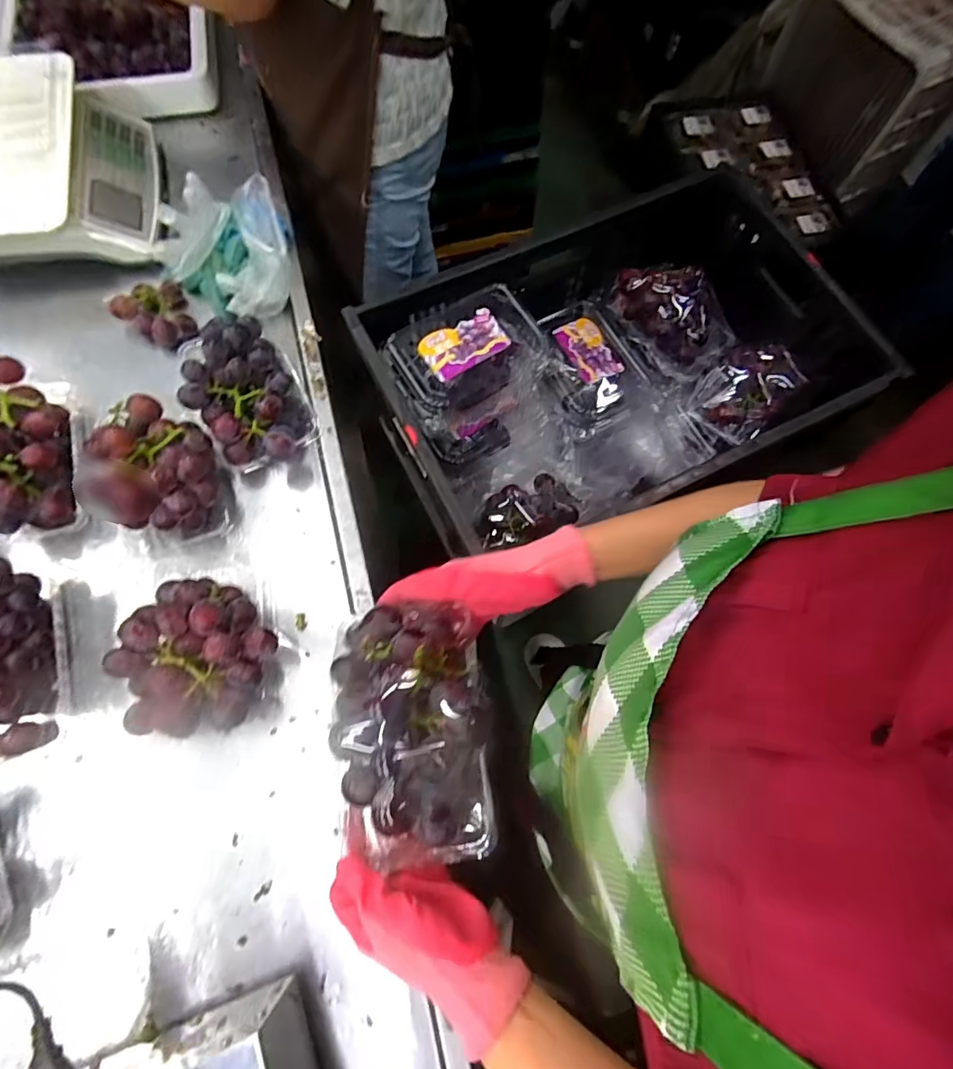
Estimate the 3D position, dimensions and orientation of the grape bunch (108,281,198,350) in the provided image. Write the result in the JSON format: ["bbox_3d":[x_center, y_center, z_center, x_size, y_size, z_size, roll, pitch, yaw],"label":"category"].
[{"bbox_3d":[-0.396,-0.269,0.648,0.080,0.051,0.075,1,72,-2],"label":"grape bunch"}]

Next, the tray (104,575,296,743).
[{"bbox_3d":[-0.251,0.112,0.493,0.119,0.090,0.144,8,72,0],"label":"tray"}]

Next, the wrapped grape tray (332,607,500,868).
[{"bbox_3d":[-0.048,0.136,0.369,0.103,0.077,0.174,-7,72,-4],"label":"wrapped grape tray"}]

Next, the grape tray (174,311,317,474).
[{"bbox_3d":[-0.260,-0.163,0.576,0.114,0.070,0.190,-25,74,-10],"label":"grape tray"}]

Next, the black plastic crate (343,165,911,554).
[{"bbox_3d":[0.187,-0.212,0.734,0.596,0.205,0.380,-24,74,-10],"label":"black plastic crate"}]

